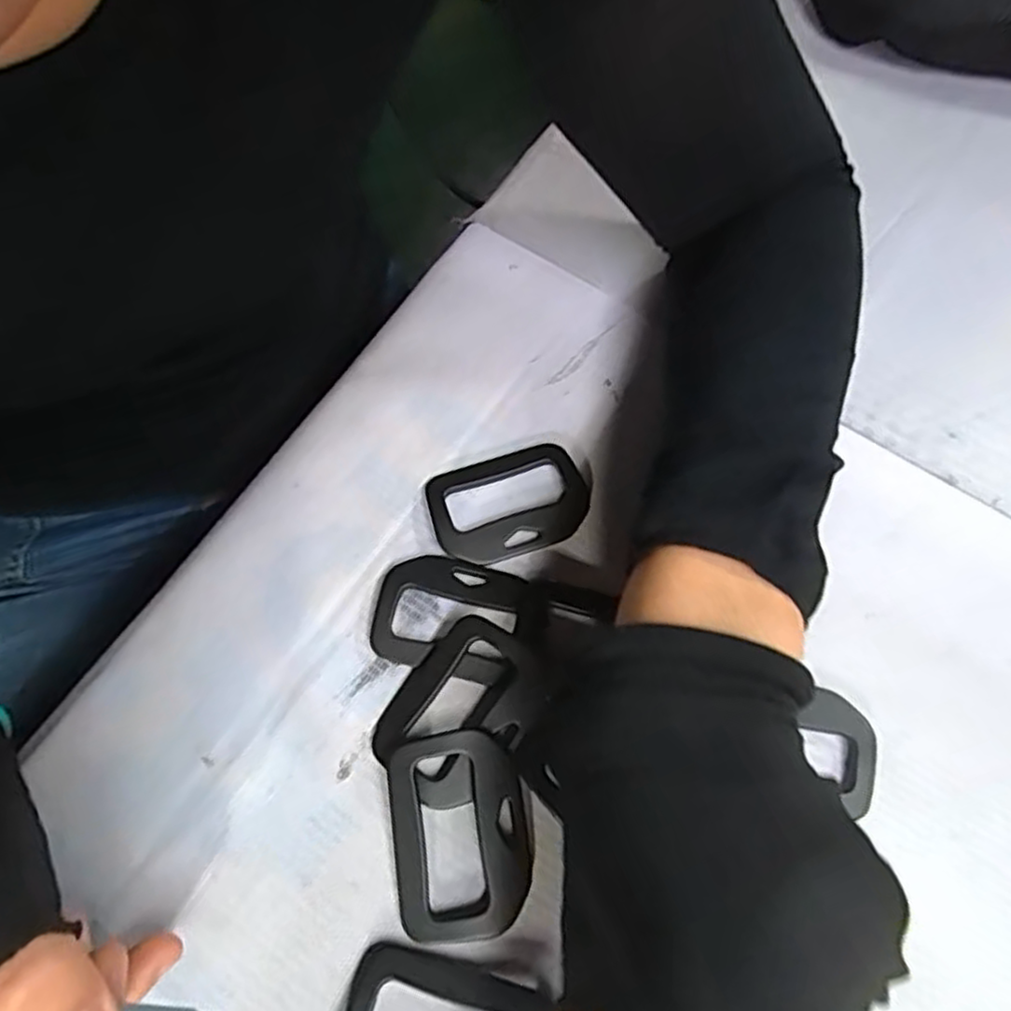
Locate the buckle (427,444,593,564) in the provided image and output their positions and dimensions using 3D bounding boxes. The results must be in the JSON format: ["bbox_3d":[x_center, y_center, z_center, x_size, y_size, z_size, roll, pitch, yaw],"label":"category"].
[{"bbox_3d":[0.001,-0.001,0.281,0.061,0.005,0.043,-19,68,-11],"label":"buckle"}]

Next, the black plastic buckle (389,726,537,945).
[{"bbox_3d":[-0.014,0.105,0.229,0.042,0.011,0.059,-6,66,-5],"label":"black plastic buckle"}]

